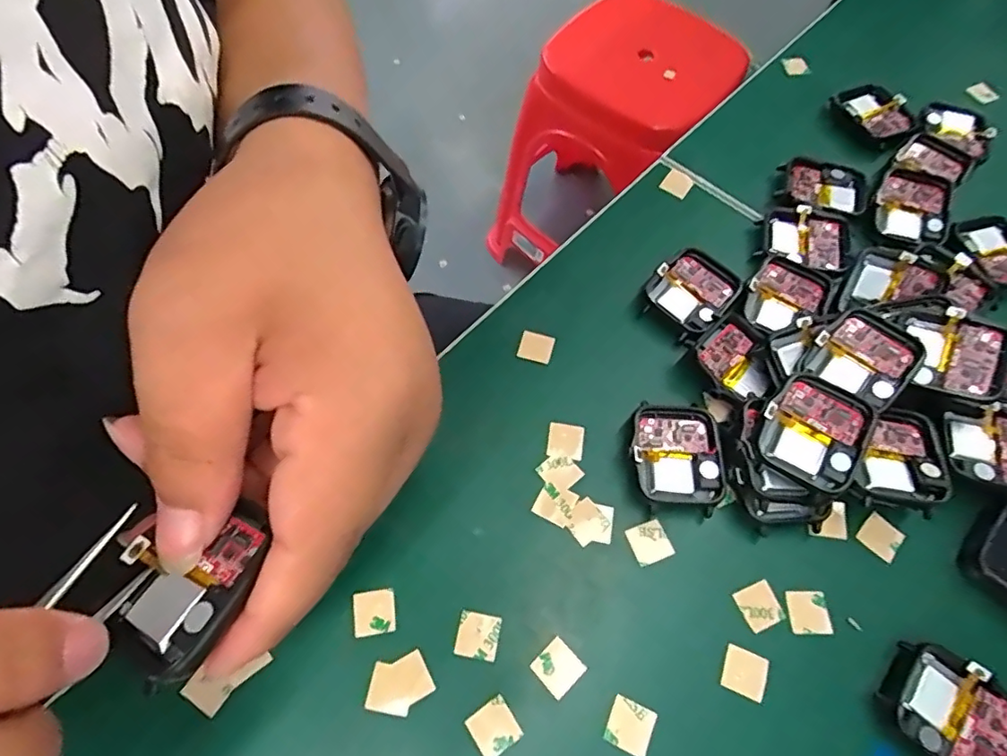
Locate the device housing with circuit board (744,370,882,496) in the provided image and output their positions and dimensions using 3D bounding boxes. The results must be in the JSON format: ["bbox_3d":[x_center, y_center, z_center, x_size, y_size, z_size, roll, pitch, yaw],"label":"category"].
[{"bbox_3d":[0.123,0.021,0.224,0.038,0.006,0.040,35,82,16],"label":"device housing with circuit board"}]

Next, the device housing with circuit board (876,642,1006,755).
[{"bbox_3d":[0.160,0.119,0.199,0.045,0.007,0.035,37,70,18],"label":"device housing with circuit board"}]

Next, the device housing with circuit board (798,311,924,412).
[{"bbox_3d":[0.153,-0.009,0.242,0.037,0.010,0.038,39,83,21],"label":"device housing with circuit board"}]

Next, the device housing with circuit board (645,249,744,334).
[{"bbox_3d":[0.092,-0.042,0.280,0.036,0.016,0.039,40,71,19],"label":"device housing with circuit board"}]

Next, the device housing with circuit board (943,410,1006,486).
[{"bbox_3d":[0.207,0.030,0.236,0.041,0.010,0.033,16,65,10],"label":"device housing with circuit board"}]

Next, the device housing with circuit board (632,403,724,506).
[{"bbox_3d":[0.073,0.032,0.241,0.036,0.011,0.043,3,63,3],"label":"device housing with circuit board"}]

